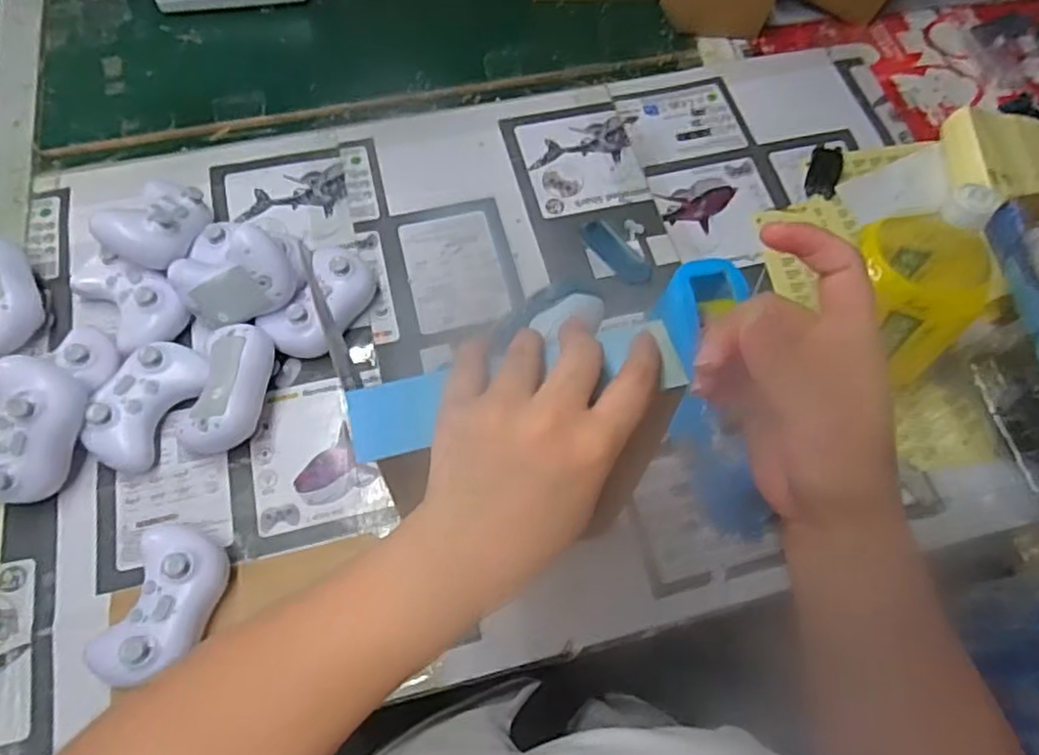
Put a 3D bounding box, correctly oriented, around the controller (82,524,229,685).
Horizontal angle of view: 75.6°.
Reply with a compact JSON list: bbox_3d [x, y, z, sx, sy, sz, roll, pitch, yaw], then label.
[{"bbox_3d":[-0.261,0.164,0.490,0.073,0.051,0.110,12,64,5],"label":"controller"}]

